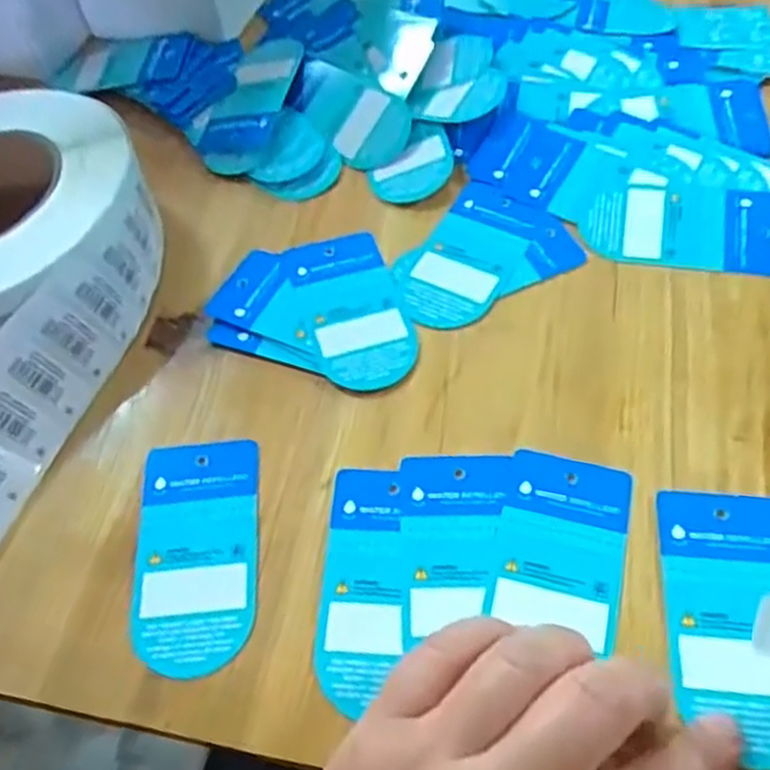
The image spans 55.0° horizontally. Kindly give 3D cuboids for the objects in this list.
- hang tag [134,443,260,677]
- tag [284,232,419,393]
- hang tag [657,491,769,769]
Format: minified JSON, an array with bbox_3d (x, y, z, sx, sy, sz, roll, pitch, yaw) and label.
[{"bbox_3d":[-0.073,0.064,0.291,0.046,0.004,0.092,-5,59,0],"label":"hang tag"},{"bbox_3d":[-0.014,-0.037,0.349,0.046,0.004,0.092,-17,57,-6],"label":"tag"},{"bbox_3d":[0.124,0.081,0.260,0.047,0.004,0.092,1,58,6],"label":"hang tag"}]

